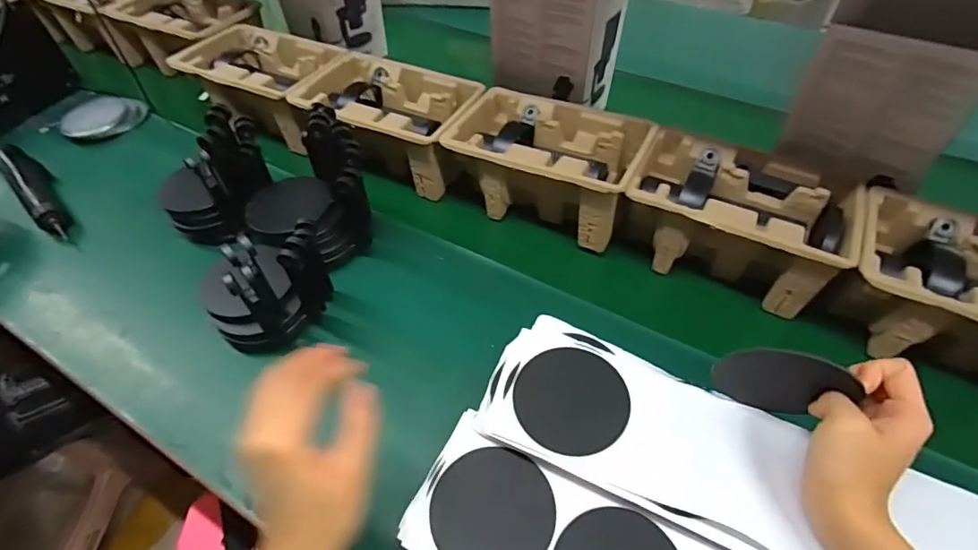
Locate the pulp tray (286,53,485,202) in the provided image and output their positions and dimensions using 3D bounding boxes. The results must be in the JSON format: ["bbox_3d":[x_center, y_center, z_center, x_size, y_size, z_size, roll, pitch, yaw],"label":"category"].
[{"bbox_3d":[-0.136,-0.210,0.689,0.232,0.099,0.144,19,52,14],"label":"pulp tray"}]

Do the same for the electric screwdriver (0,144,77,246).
[{"bbox_3d":[-0.598,-0.110,0.667,0.221,0.038,0.048,36,57,25],"label":"electric screwdriver"}]

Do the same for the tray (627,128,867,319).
[{"bbox_3d":[0.266,-0.065,0.558,0.221,0.095,0.143,23,53,16],"label":"tray"}]

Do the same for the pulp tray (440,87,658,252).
[{"bbox_3d":[0.070,-0.137,0.623,0.218,0.098,0.143,23,53,16],"label":"pulp tray"}]

